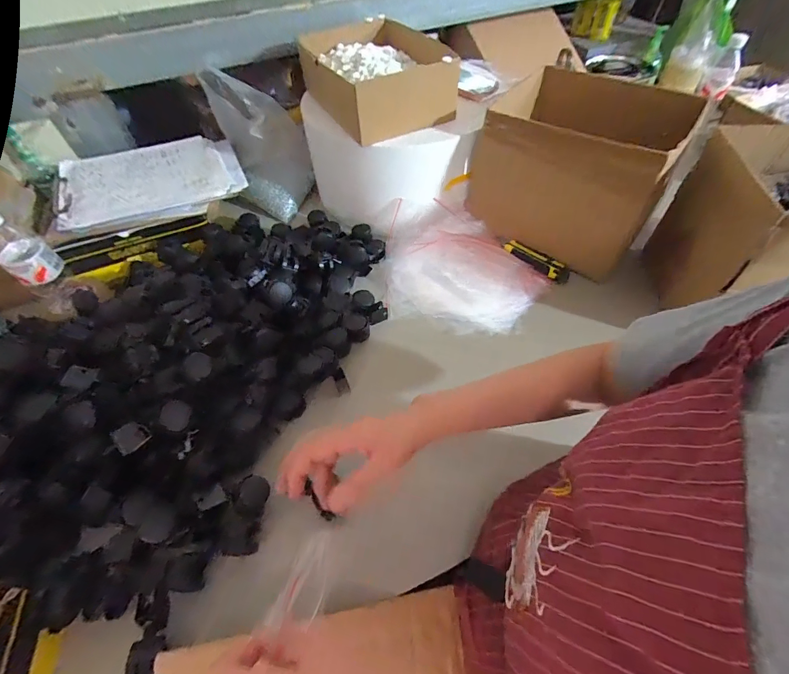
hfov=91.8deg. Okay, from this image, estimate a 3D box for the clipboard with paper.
[{"bbox_3d":[-0.500,-0.330,0.792,0.343,0.031,0.241,-14,61,-13],"label":"clipboard with paper"}]

